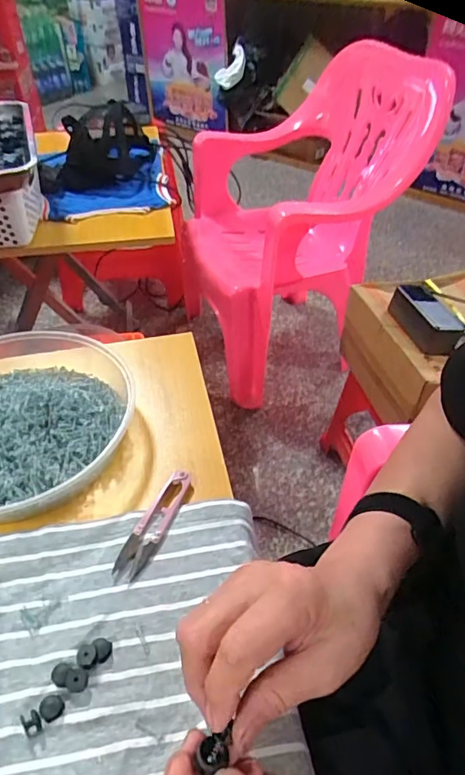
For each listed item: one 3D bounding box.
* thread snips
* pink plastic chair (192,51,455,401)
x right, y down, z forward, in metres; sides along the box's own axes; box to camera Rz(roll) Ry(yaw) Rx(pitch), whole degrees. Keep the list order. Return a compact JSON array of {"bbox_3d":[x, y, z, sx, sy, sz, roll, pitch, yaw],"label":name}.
[{"bbox_3d":[-0.064,0.110,0.417,0.023,0.011,0.102,17,45,16],"label":"thread snips"},{"bbox_3d":[0.123,-0.402,1.234,0.452,0.625,0.492,-17,45,-17],"label":"pink plastic chair"}]

